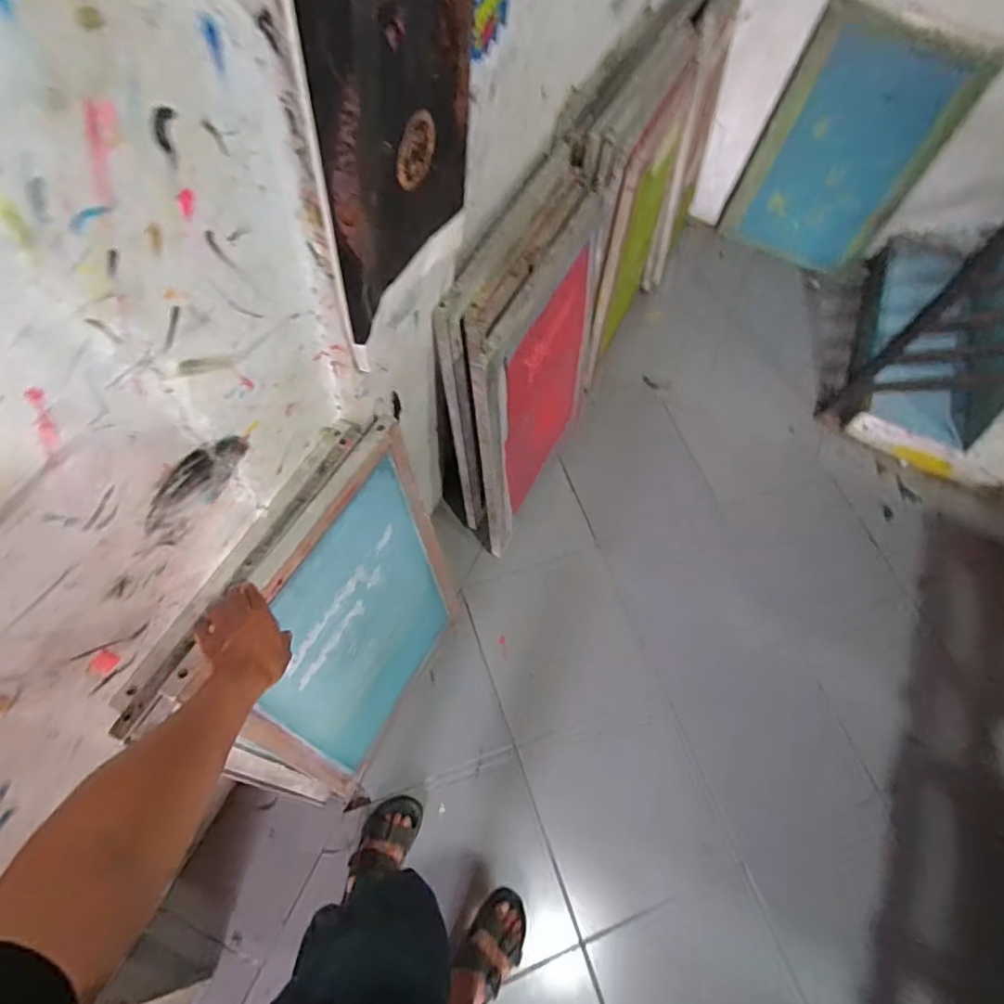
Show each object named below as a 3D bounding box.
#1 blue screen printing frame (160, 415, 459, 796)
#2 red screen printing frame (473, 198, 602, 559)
[{"bbox_3d":[-0.248,0.260,1.119,0.027,0.777,0.476,23,60,17],"label":"blue screen printing frame"},{"bbox_3d":[0.102,-0.256,1.374,0.037,0.709,0.604,23,61,13],"label":"red screen printing frame"}]

